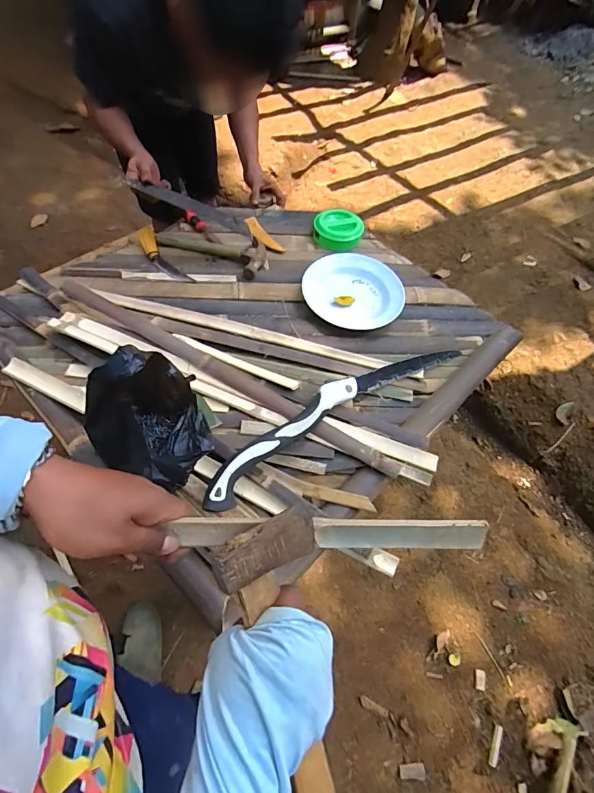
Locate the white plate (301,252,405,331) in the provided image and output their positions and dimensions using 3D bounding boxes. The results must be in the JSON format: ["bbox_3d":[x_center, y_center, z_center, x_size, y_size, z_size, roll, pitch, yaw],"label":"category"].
[{"bbox_3d":[0.123,-0.231,0.921,0.224,0.042,0.187,15,60,4],"label":"white plate"}]

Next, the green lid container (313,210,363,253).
[{"bbox_3d":[0.103,-0.412,1.032,0.120,0.045,0.113,2,60,-3],"label":"green lid container"}]

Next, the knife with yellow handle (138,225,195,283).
[{"bbox_3d":[-0.301,-0.307,0.932,0.043,0.029,0.172,-38,84,-21],"label":"knife with yellow handle"}]

